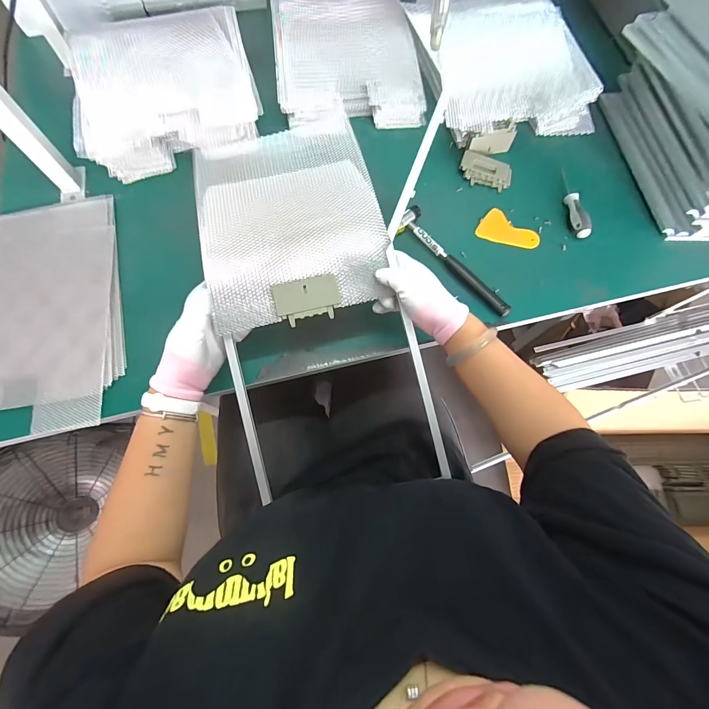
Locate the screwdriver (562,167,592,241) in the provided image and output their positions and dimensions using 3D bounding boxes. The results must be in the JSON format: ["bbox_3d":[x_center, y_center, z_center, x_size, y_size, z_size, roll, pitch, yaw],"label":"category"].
[{"bbox_3d":[0.385,-0.269,0.607,0.027,0.029,0.144,-6,71,-3],"label":"screwdriver"}]

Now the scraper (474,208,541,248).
[{"bbox_3d":[0.267,-0.209,0.599,0.100,0.011,0.067,39,74,11],"label":"scraper"}]

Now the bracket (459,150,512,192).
[{"bbox_3d":[0.242,-0.338,0.633,0.096,0.019,0.057,27,72,8],"label":"bracket"}]

